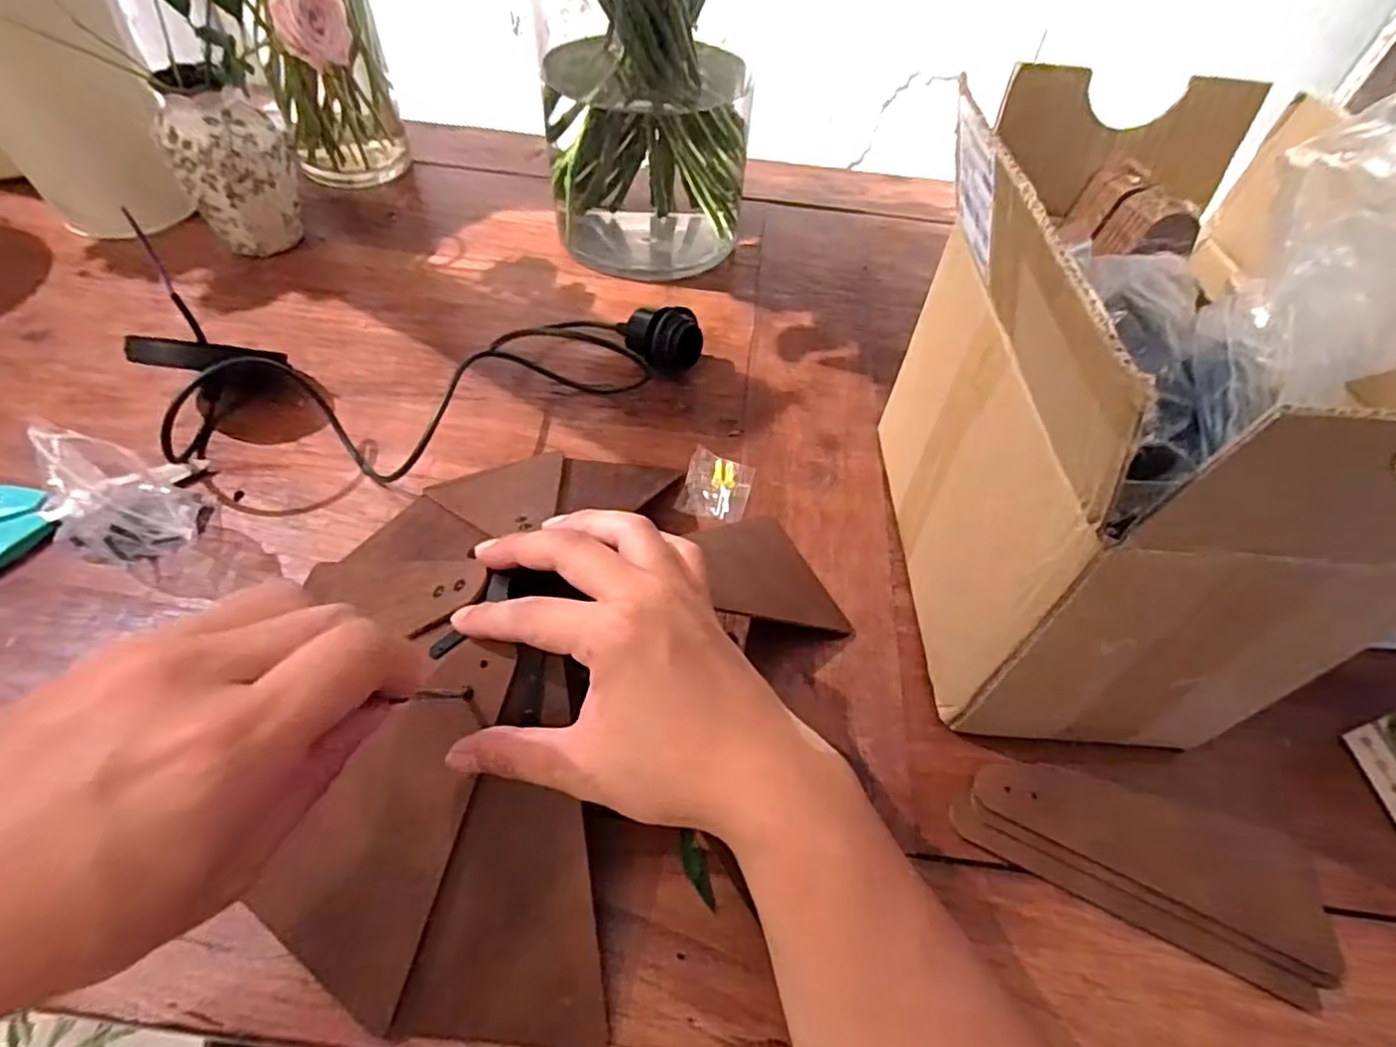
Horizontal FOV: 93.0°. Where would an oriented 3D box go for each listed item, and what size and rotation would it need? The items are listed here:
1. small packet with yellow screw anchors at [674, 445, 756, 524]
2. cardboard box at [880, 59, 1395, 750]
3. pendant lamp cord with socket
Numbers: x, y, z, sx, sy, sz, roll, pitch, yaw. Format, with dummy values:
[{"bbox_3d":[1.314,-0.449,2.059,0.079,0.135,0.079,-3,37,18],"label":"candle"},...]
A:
[{"bbox_3d":[0.014,-0.026,0.485,0.047,0.011,0.056,15,53,8],"label":"small packet with yellow screw anchors"},{"bbox_3d":[0.220,-0.055,0.352,0.186,0.270,0.259,3,52,-1],"label":"cardboard box"},{"bbox_3d":[-0.204,-0.117,0.495,0.403,0.083,0.183,3,52,-1],"label":"pendant lamp cord with socket"}]

